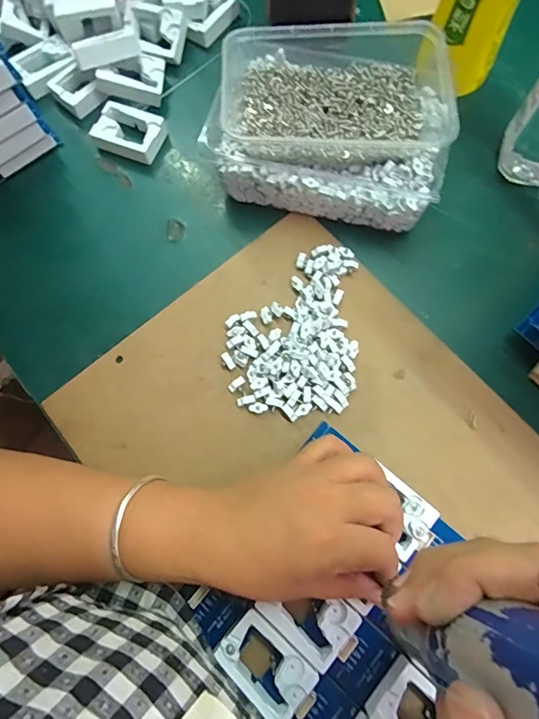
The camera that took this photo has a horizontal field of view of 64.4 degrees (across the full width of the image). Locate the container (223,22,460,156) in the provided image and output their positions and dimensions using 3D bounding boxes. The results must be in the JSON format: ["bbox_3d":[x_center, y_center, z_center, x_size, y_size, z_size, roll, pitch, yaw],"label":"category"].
[{"bbox_3d":[0.052,-0.216,0.328,0.167,0.036,0.119,-1,75,2],"label":"container"}]

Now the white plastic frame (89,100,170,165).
[{"bbox_3d":[-0.126,-0.204,0.385,0.058,0.013,0.042,22,76,7],"label":"white plastic frame"}]

